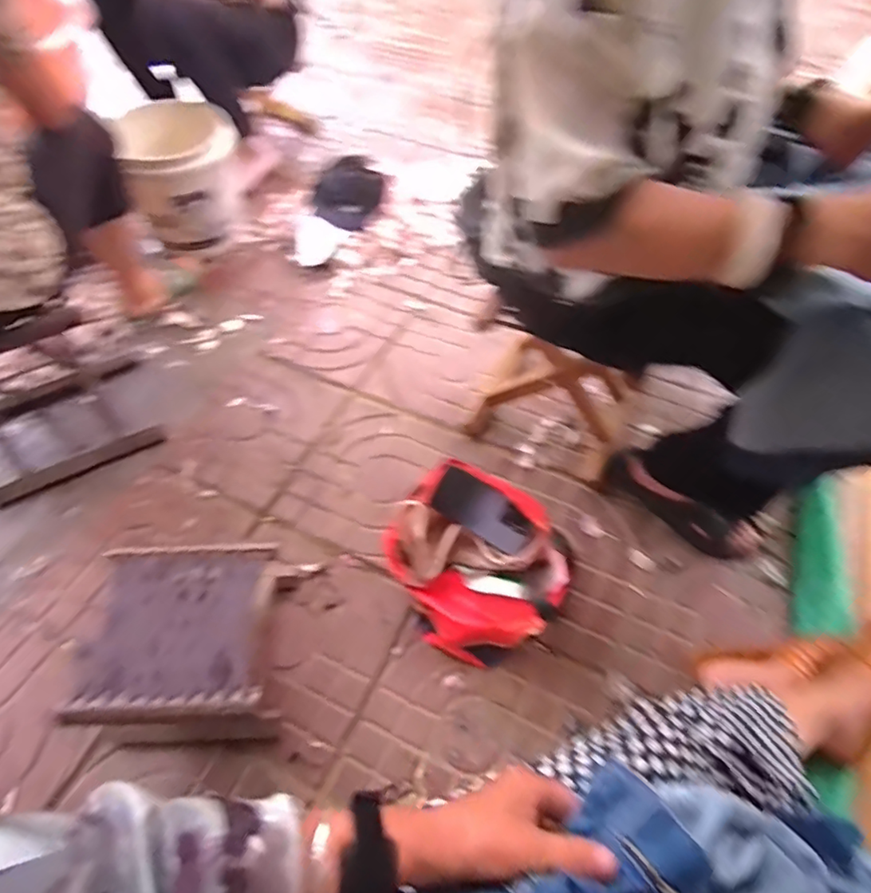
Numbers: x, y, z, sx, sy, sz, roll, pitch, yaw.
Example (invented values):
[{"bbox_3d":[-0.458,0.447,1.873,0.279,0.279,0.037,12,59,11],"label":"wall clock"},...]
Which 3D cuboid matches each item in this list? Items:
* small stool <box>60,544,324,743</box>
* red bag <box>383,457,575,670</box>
[{"bbox_3d":[-0.324,0.274,0.781,0.247,0.157,0.247,-2,56,-2],"label":"small stool"},{"bbox_3d":[0.059,0.177,0.850,0.224,0.157,0.271,-26,60,-17],"label":"red bag"}]

